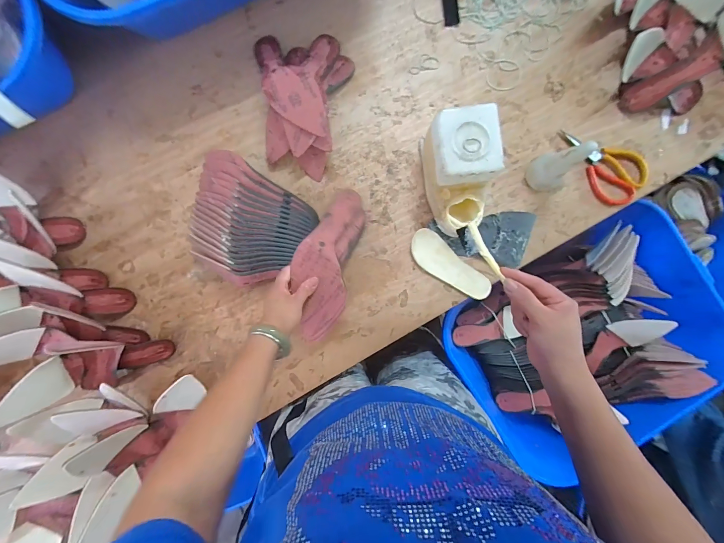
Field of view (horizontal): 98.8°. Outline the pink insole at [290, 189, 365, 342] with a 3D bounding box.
[{"bbox_3d":[-0.063,-0.026,0.566,0.093,0.078,0.283,14,79,1],"label":"pink insole"}]

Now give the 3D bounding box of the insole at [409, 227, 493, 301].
[{"bbox_3d":[0.170,-0.008,0.613,0.182,0.016,0.062,42,90,1],"label":"insole"}]

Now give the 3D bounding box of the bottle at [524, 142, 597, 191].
[{"bbox_3d":[0.358,-0.192,0.557,0.061,0.132,0.066,-24,89,0],"label":"bottle"}]

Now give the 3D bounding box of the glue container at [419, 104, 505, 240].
[{"bbox_3d":[0.180,-0.170,0.559,0.108,0.122,0.197,-9,89,0],"label":"glue container"}]

